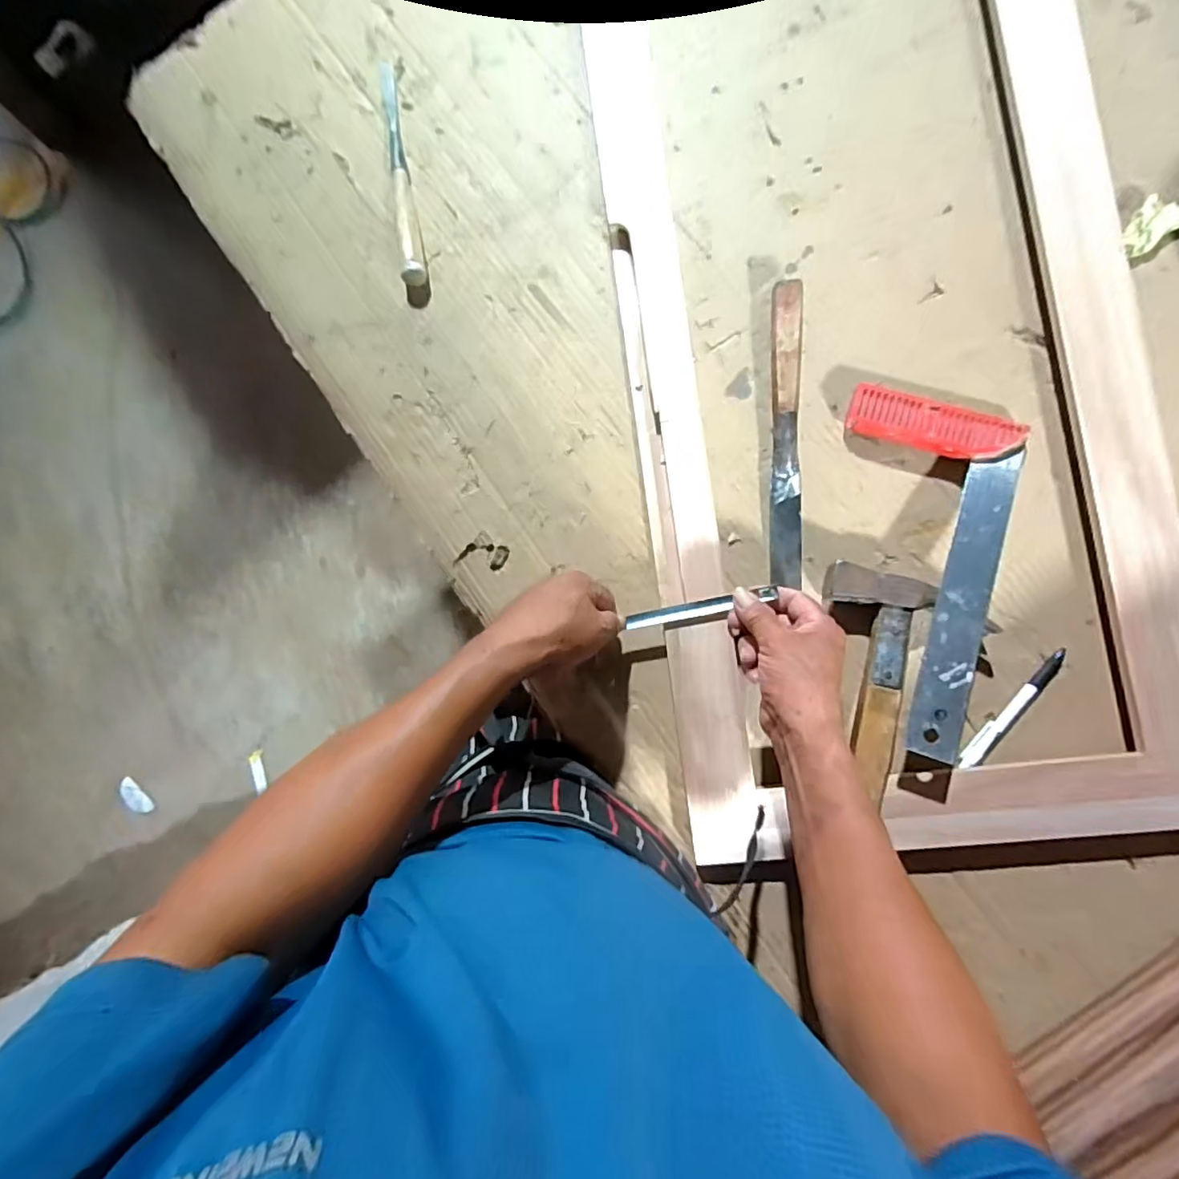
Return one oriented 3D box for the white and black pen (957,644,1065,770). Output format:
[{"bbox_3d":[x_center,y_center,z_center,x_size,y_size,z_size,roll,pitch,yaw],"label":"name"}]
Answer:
[{"bbox_3d":[0.367,0.104,0.488,0.014,0.009,0.132,40,93,8],"label":"white and black pen"}]

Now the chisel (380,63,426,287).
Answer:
[{"bbox_3d":[-0.199,-0.439,0.583,0.020,0.028,0.255,-10,86,7],"label":"chisel"}]

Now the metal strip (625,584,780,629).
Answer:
[{"bbox_3d":[0.099,0.017,0.505,0.132,0.009,0.015,-13,85,11],"label":"metal strip"}]

